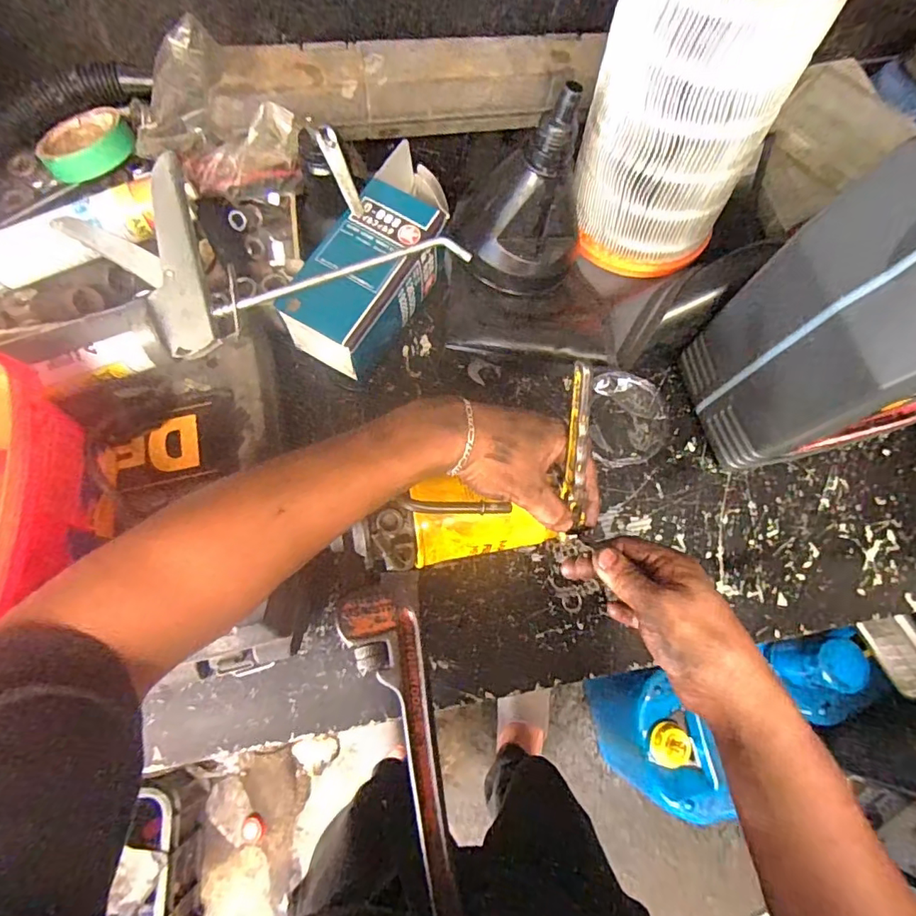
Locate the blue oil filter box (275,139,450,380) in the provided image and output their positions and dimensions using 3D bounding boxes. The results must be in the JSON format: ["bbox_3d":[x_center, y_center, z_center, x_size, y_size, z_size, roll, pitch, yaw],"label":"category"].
[{"bbox_3d":[-0.073,-0.201,0.525,0.091,0.089,0.228,27,74,6],"label":"blue oil filter box"}]

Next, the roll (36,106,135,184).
[{"bbox_3d":[-0.370,-0.313,0.520,0.086,0.023,0.066,-34,77,-11],"label":"roll"}]

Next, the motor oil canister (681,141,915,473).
[{"bbox_3d":[0.341,-0.112,0.365,0.204,0.313,0.138,-17,74,-7],"label":"motor oil canister"}]

